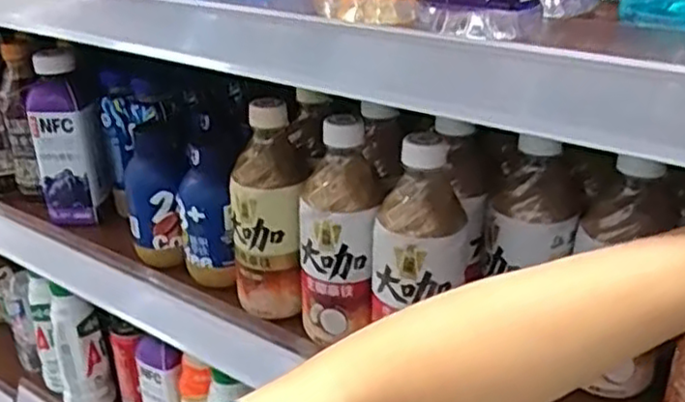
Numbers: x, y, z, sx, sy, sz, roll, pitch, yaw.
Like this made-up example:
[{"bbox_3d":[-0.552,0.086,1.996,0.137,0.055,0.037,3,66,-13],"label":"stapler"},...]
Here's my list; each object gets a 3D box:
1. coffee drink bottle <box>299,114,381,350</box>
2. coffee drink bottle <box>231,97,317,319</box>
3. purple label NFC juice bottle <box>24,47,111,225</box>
[{"bbox_3d":[-0.004,0.026,0.527,0.059,0.170,0.051,-3,27,-2],"label":"coffee drink bottle"},{"bbox_3d":[-0.060,0.010,0.569,0.062,0.171,0.056,-7,27,-11],"label":"coffee drink bottle"},{"bbox_3d":[-0.309,-0.068,0.769,0.068,0.184,0.061,-15,32,-24],"label":"purple label NFC juice bottle"}]

